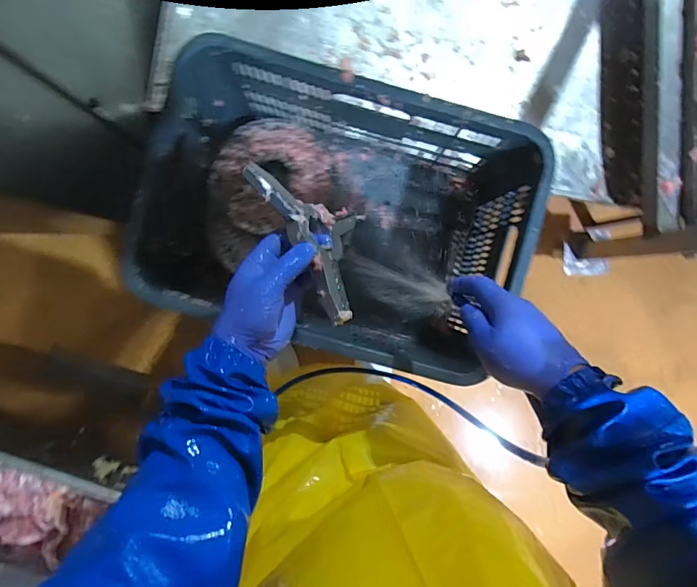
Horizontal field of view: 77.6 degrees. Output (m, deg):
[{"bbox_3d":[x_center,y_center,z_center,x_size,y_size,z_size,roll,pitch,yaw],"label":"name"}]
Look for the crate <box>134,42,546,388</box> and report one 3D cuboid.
[{"bbox_3d":[-0.004,-0.123,0.697,0.538,0.256,0.343,12,91,-2],"label":"crate"}]

